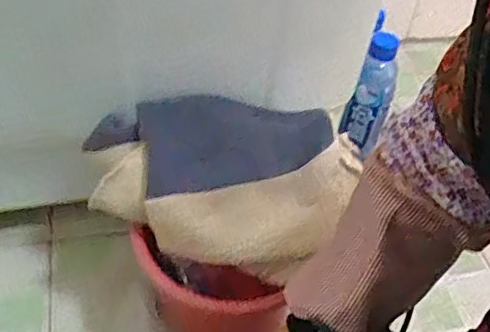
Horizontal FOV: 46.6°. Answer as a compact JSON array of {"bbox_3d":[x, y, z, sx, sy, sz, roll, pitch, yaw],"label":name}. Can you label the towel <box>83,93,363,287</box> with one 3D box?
[{"bbox_3d":[-0.027,0.012,0.590,0.264,0.080,0.168,4,45,-3],"label":"towel"}]

